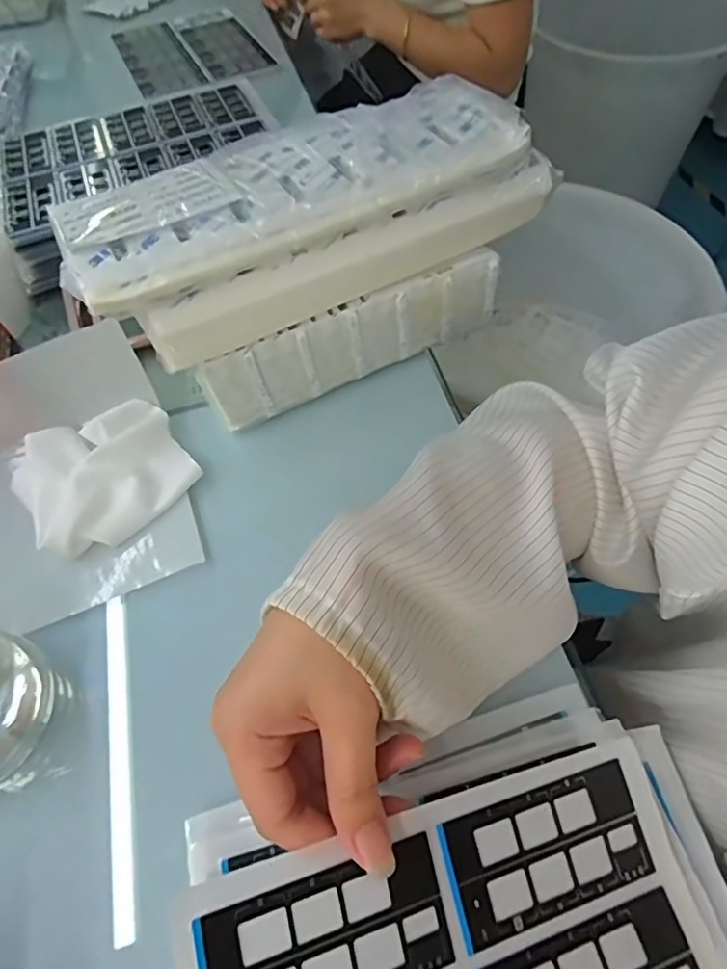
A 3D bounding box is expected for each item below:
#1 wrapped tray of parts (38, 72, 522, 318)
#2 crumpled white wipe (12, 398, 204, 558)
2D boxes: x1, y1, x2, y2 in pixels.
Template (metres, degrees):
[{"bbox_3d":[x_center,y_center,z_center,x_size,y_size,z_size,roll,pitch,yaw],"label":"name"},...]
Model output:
[{"bbox_3d":[-0.042,-0.191,0.342,0.280,0.027,0.111,-25,59,-13],"label":"wrapped tray of parts"},{"bbox_3d":[-0.175,-0.009,0.371,0.104,0.023,0.095,-32,61,-17],"label":"crumpled white wipe"}]

